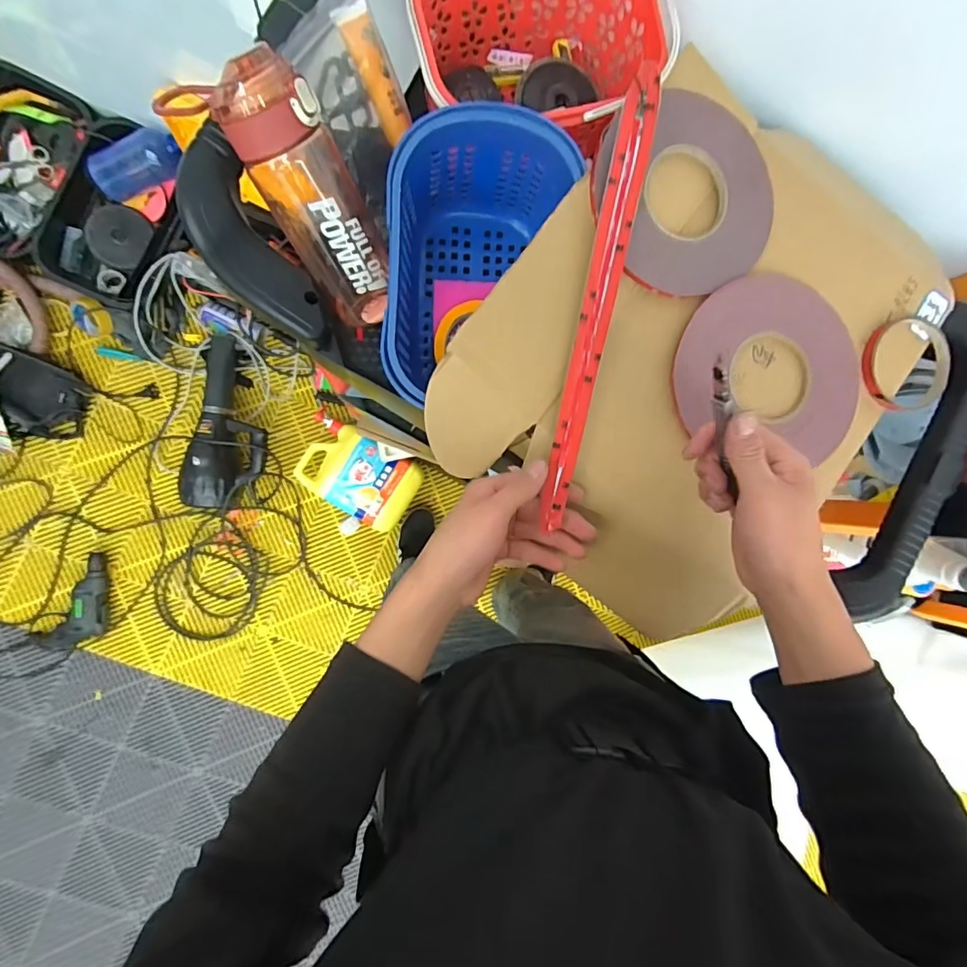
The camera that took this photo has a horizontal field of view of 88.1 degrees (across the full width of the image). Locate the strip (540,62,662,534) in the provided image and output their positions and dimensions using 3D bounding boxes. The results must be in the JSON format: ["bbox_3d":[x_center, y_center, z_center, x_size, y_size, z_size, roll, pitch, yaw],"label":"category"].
[{"bbox_3d":[0.092,-0.144,0.407,0.026,0.020,0.357,11,94,-9],"label":"strip"}]

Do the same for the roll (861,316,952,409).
[{"bbox_3d":[0.410,-0.115,0.485,0.098,0.015,0.087,-12,93,-10],"label":"roll"}]

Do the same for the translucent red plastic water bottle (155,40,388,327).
[{"bbox_3d":[-0.142,-0.226,0.418,0.087,0.062,0.204,-32,138,-5],"label":"translucent red plastic water bottle"}]

